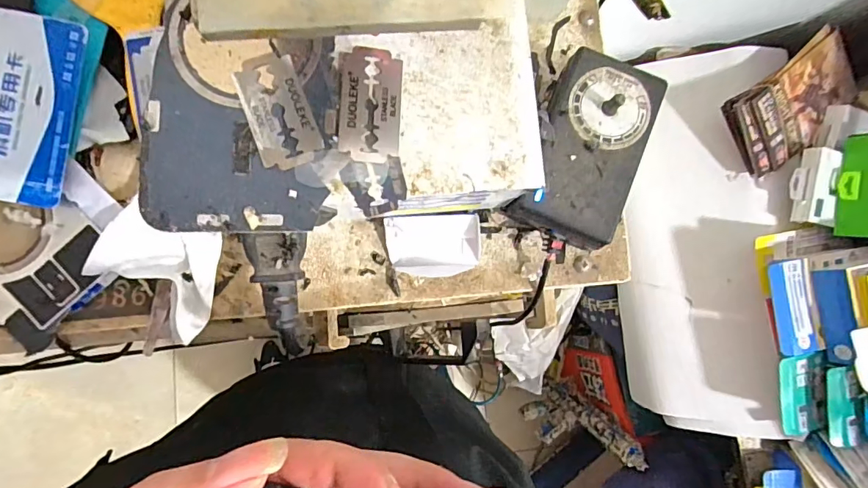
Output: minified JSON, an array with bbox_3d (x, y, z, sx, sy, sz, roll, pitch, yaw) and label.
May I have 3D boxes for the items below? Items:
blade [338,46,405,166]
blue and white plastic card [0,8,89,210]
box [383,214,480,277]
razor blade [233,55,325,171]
[{"bbox_3d":[-0.023,-0.051,0.170,0.022,0.004,0.043,3,83,-7],"label":"blade"},{"bbox_3d":[-0.194,-0.063,0.215,0.052,0.004,0.086,10,89,-7],"label":"blue and white plastic card"},{"bbox_3d":[0.000,0.001,0.243,0.047,0.013,0.031,-1,84,-8],"label":"box"},{"bbox_3d":[-0.055,-0.048,0.167,0.022,0.004,0.041,-20,87,-9],"label":"razor blade"}]

